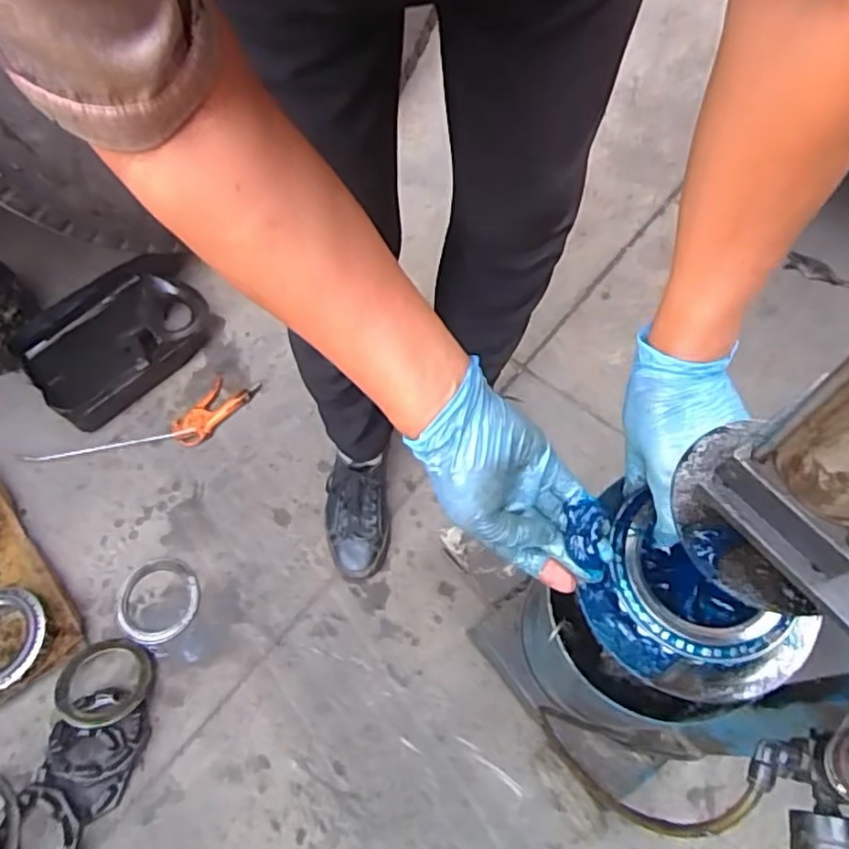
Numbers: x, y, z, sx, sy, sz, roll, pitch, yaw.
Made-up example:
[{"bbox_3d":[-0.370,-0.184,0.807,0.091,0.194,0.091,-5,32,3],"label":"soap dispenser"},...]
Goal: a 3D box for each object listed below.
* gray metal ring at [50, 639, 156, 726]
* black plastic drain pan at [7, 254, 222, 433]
[{"bbox_3d":[-0.443,0.353,0.905,0.126,0.026,0.125,1,47,-1],"label":"gray metal ring"},{"bbox_3d":[-0.522,-0.152,1.115,0.317,0.101,0.252,-37,69,-14],"label":"black plastic drain pan"}]

